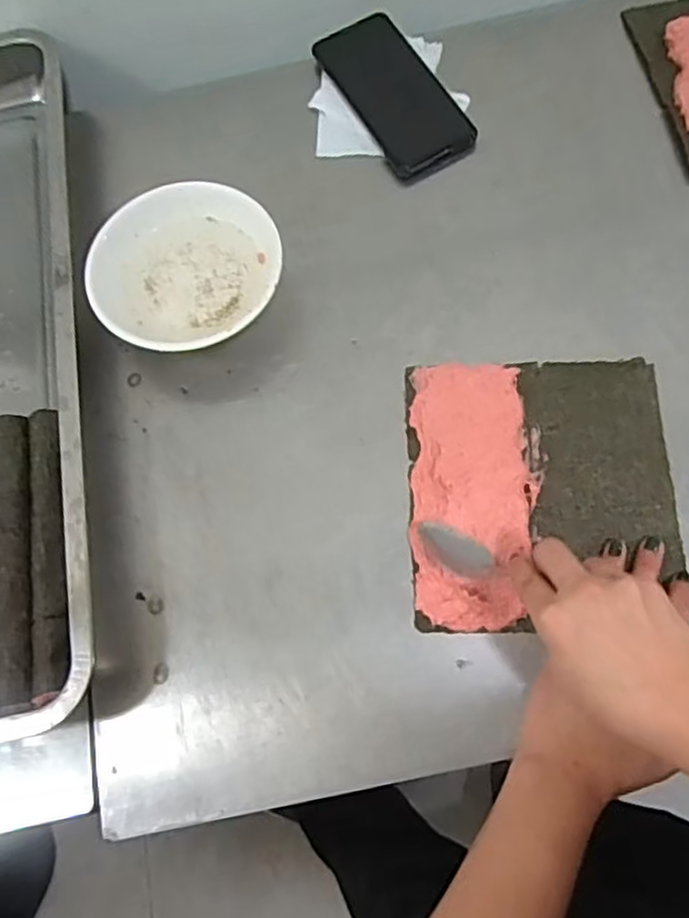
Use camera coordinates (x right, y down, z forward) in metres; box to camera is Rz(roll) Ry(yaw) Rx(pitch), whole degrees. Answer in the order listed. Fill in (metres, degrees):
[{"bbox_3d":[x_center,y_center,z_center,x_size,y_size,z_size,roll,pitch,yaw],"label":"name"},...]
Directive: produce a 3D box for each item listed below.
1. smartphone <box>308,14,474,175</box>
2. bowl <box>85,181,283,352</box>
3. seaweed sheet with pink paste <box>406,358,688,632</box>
[{"bbox_3d":[0.044,-0.320,0.582,0.078,0.011,0.159,-29,78,-7],"label":"smartphone"},{"bbox_3d":[-0.119,-0.140,0.519,0.138,0.050,0.138,-2,71,5],"label":"bowl"},{"bbox_3d":[0.135,0.019,0.463,0.177,0.013,0.189,-1,69,2],"label":"seaweed sheet with pink paste"}]

